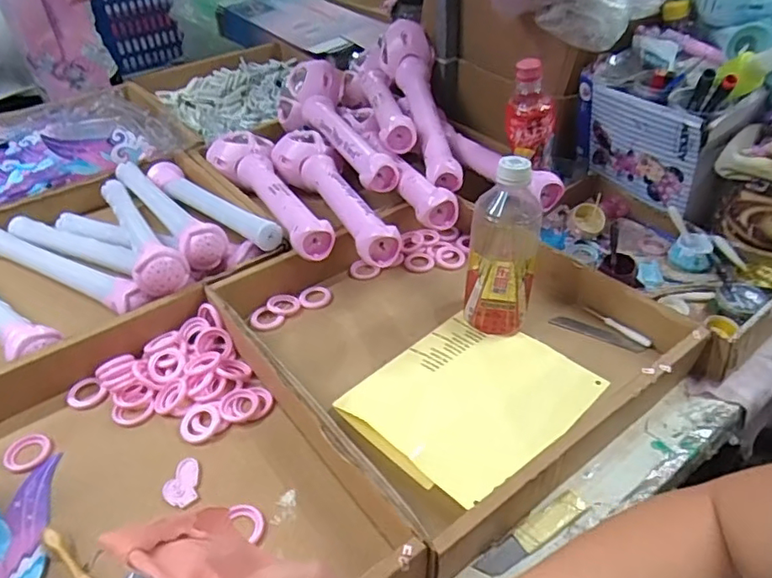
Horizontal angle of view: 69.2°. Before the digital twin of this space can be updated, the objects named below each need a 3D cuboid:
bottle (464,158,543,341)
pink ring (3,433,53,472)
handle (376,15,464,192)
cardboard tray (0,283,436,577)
[{"bbox_3d":[0.118,-0.038,0.564,0.066,0.183,0.059,7,42,10],"label":"bottle"},{"bbox_3d":[-0.322,0.147,0.504,0.039,0.004,0.038,-1,41,1],"label":"pink ring"},{"bbox_3d":[0.056,-0.271,0.806,0.076,0.065,0.327,-8,58,-7],"label":"handle"},{"bbox_3d":[-0.220,0.170,0.428,0.351,0.056,0.375,-28,48,-28],"label":"cardboard tray"}]

